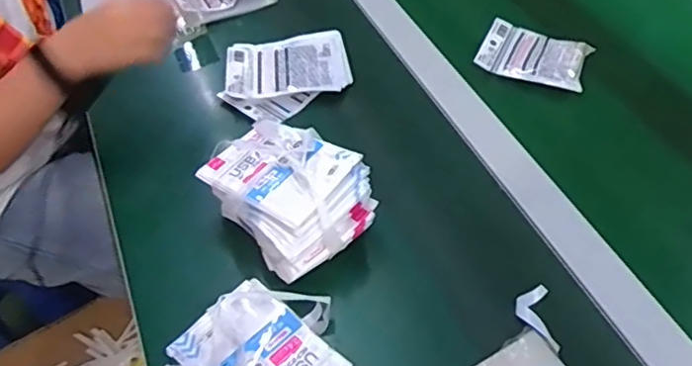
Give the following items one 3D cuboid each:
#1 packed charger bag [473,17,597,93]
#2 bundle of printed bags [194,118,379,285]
[{"bbox_3d":[0.243,-0.169,0.785,0.133,0.019,0.098,19,54,18],"label":"packed charger bag"},{"bbox_3d":[-0.059,0.008,0.619,0.128,0.076,0.172,-36,57,-24],"label":"bundle of printed bags"}]

